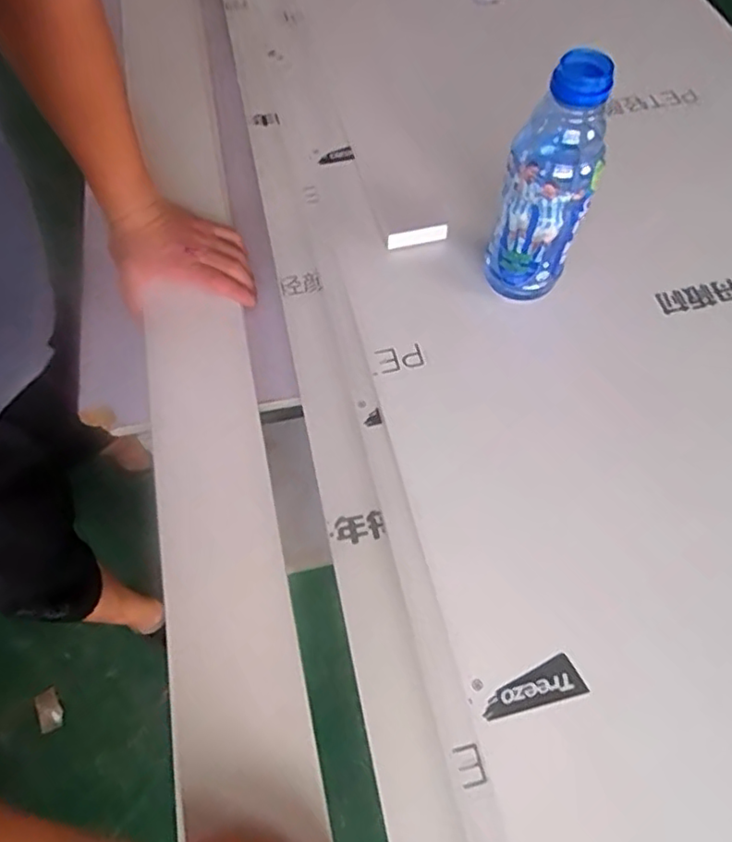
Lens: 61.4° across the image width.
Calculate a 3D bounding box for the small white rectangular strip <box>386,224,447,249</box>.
[{"bbox_3d":[0.050,-0.181,0.606,0.060,0.015,0.008,-12,62,-7],"label":"small white rectangular strip"}]

